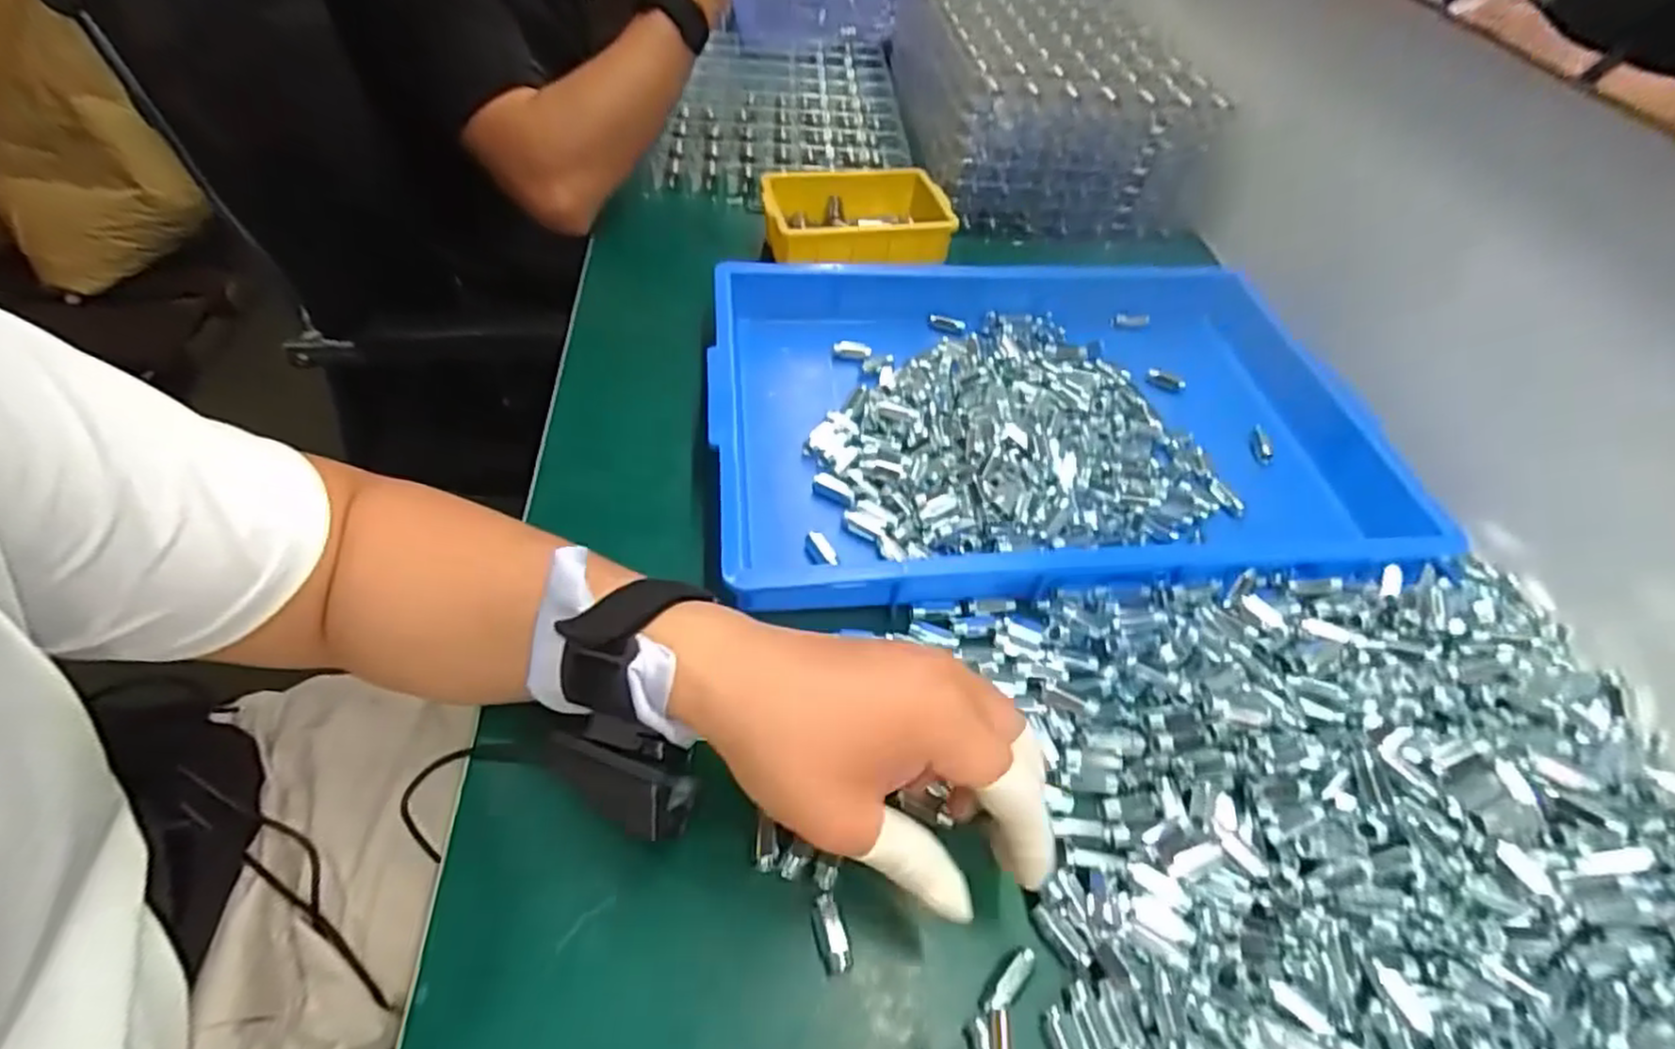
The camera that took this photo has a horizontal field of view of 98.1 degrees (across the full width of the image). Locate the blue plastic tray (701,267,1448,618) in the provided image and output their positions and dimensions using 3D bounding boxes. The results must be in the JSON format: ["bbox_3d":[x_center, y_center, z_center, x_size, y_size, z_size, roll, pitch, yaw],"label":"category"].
[{"bbox_3d":[0.135,-0.069,0.492,0.427,0.060,0.288,-3,51,-7],"label":"blue plastic tray"}]

